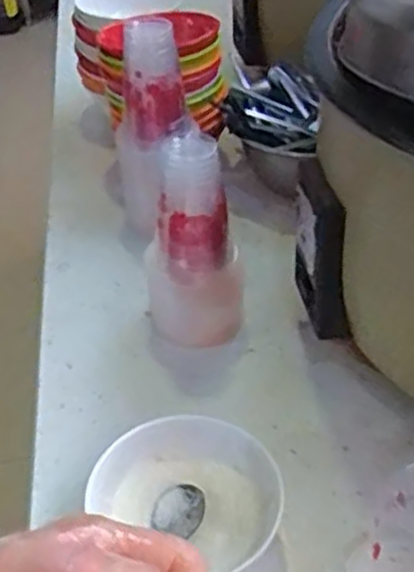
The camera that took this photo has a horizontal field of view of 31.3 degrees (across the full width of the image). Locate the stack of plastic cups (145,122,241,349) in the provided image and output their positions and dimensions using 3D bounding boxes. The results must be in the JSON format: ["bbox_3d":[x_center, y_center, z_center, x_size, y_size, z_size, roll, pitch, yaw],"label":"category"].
[{"bbox_3d":[-0.015,-0.033,0.700,0.088,0.199,0.075,-9,42,-7],"label":"stack of plastic cups"}]

